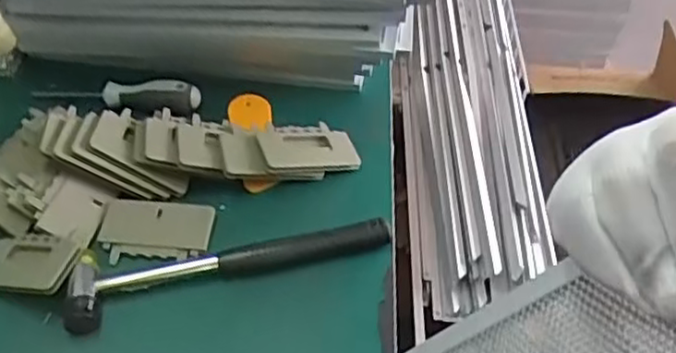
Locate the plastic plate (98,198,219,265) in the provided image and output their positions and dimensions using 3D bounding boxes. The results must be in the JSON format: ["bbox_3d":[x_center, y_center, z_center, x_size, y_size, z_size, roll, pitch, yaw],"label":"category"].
[{"bbox_3d":[-0.144,0.039,0.548,0.085,0.006,0.053,2,48,2],"label":"plastic plate"}]

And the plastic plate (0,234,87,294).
[{"bbox_3d":[-0.230,0.064,0.512,0.079,0.006,0.049,3,45,20],"label":"plastic plate"}]

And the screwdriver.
[{"bbox_3d":[-0.205,-0.079,0.641,0.152,0.028,0.022,8,48,7],"label":"screwdriver"}]

